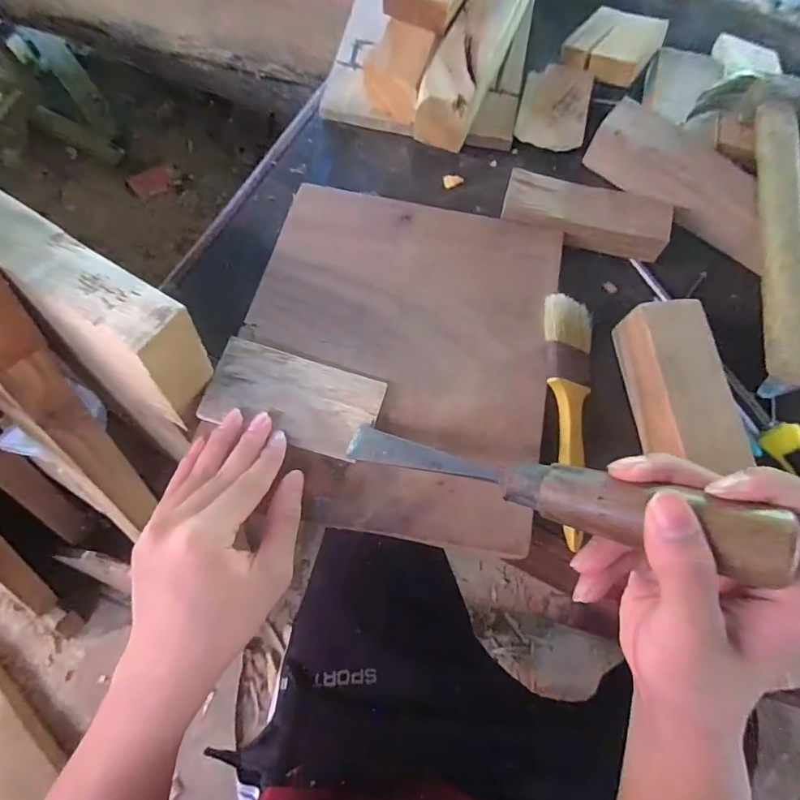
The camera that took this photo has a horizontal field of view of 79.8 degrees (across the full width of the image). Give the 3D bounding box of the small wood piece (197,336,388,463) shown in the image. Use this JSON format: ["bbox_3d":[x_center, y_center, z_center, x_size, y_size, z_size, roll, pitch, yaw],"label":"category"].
[{"bbox_3d":[-0.072,-0.002,0.323,0.112,0.010,0.060,15,69,5],"label":"small wood piece"}]

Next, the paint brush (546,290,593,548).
[{"bbox_3d":[0.122,0.013,0.344,0.041,0.023,0.175,2,81,0],"label":"paint brush"}]

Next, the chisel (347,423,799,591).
[{"bbox_3d":[0.062,0.043,0.248,0.221,0.021,0.027,9,64,39],"label":"chisel"}]

